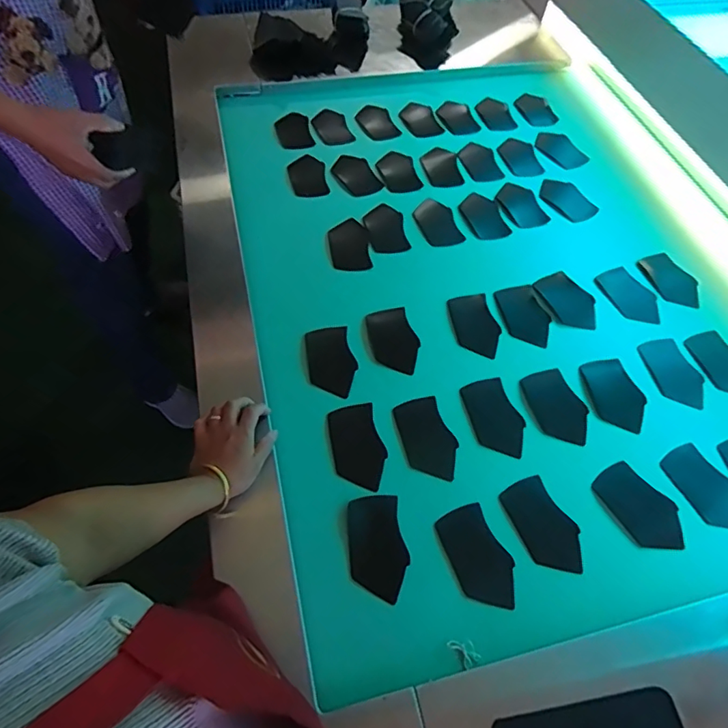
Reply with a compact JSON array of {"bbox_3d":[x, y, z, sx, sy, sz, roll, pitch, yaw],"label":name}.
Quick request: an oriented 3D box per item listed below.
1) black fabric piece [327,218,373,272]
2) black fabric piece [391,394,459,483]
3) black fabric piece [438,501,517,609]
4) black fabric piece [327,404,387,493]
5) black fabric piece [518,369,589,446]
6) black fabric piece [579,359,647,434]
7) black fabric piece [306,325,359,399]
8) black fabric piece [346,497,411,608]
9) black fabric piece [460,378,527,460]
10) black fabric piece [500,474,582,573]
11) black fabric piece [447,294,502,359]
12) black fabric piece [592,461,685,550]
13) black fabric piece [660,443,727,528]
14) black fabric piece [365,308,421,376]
[{"bbox_3d":[-0.028,-0.226,0.961,0.076,0.010,0.137,-5,54,-7],"label":"black fabric piece"},{"bbox_3d":[0.093,0.108,0.746,0.075,0.006,0.130,-13,58,-8],"label":"black fabric piece"},{"bbox_3d":[0.149,0.252,0.662,0.073,0.004,0.127,-16,59,-13],"label":"black fabric piece"},{"bbox_3d":[-0.010,0.119,0.732,0.071,0.004,0.129,-8,58,-8],"label":"black fabric piece"},{"bbox_3d":[0.295,0.067,0.781,0.080,0.008,0.123,-22,63,-13],"label":"black fabric piece"},{"bbox_3d":[0.398,0.048,0.803,0.084,0.004,0.124,-5,57,-6],"label":"black fabric piece"},{"bbox_3d":[-0.052,-0.004,0.804,0.075,0.006,0.123,-10,61,-12],"label":"black fabric piece"},{"bbox_3d":[0.018,0.232,0.652,0.070,0.005,0.128,-3,57,-5],"label":"black fabric piece"},{"bbox_3d":[0.199,0.080,0.770,0.075,0.004,0.127,-9,58,-9],"label":"black fabric piece"},{"bbox_3d":[0.244,0.218,0.687,0.073,0.004,0.127,-19,60,-15],"label":"black fabric piece"},{"bbox_3d":[0.189,-0.066,0.861,0.072,0.005,0.127,-9,58,-9],"label":"black fabric piece"},{"bbox_3d":[0.382,0.199,0.702,0.074,0.006,0.125,-29,61,-7],"label":"black fabric piece"},{"bbox_3d":[0.498,0.179,0.735,0.079,0.006,0.127,-21,59,-12],"label":"black fabric piece"},{"bbox_3d":[0.047,-0.040,0.833,0.074,0.013,0.123,-15,59,-12],"label":"black fabric piece"}]

